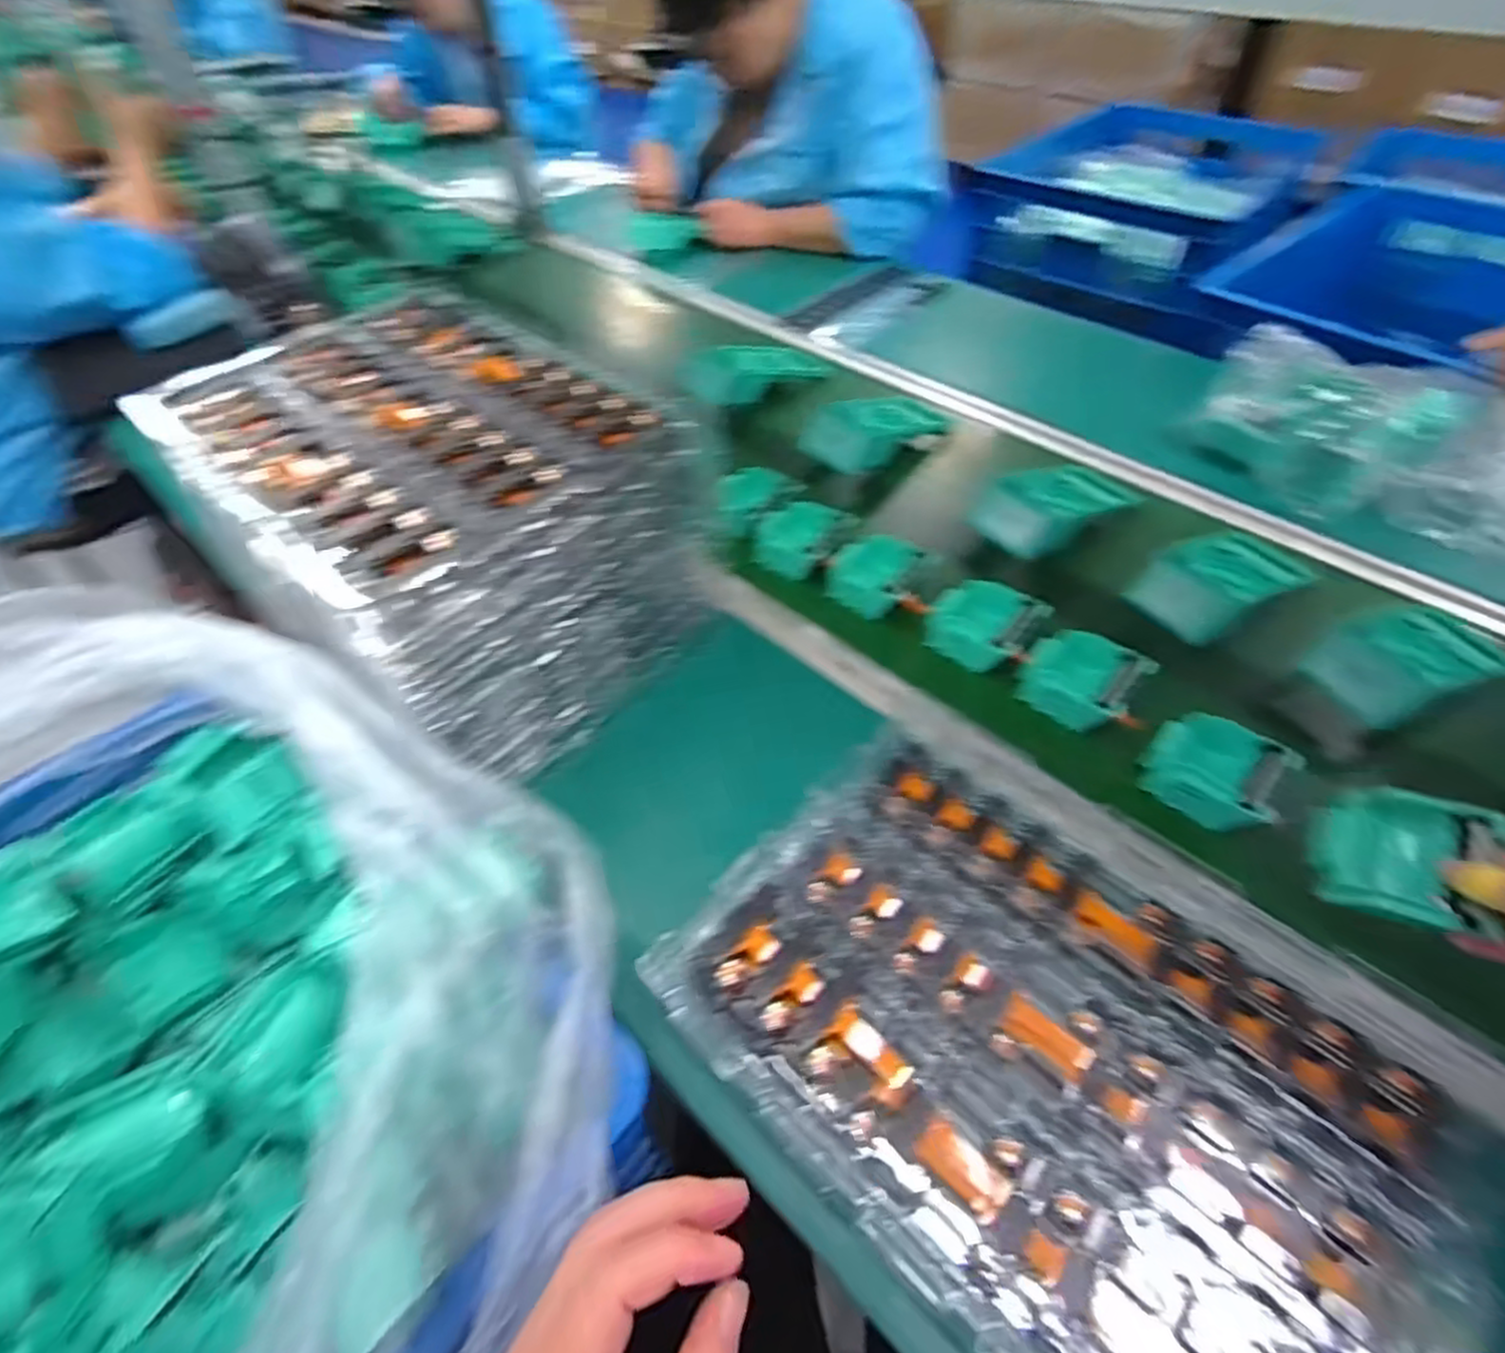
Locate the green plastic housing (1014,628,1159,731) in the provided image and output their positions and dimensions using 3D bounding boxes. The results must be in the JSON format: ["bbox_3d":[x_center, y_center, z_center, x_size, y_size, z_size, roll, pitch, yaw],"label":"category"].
[{"bbox_3d":[0.270,0.001,0.599,0.083,0.037,0.074,32,58,26],"label":"green plastic housing"}]

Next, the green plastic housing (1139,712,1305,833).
[{"bbox_3d":[0.342,0.067,0.537,0.086,0.037,0.075,33,59,26],"label":"green plastic housing"}]

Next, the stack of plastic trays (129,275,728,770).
[{"bbox_3d":[-0.249,-0.129,0.584,0.361,0.169,0.264,33,59,26],"label":"stack of plastic trays"}]

